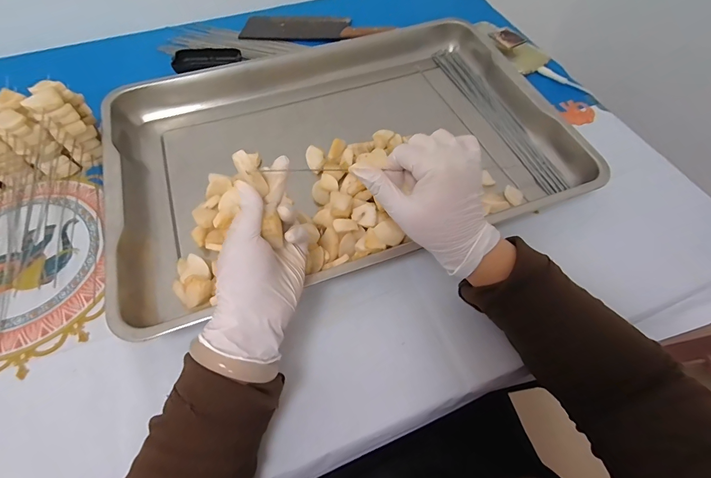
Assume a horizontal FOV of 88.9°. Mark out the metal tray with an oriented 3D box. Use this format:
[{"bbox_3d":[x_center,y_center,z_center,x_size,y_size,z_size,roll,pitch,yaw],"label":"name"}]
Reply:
[{"bbox_3d":[-0.021,-0.136,0.500,0.582,0.052,0.401,-17,62,-11],"label":"metal tray"}]

